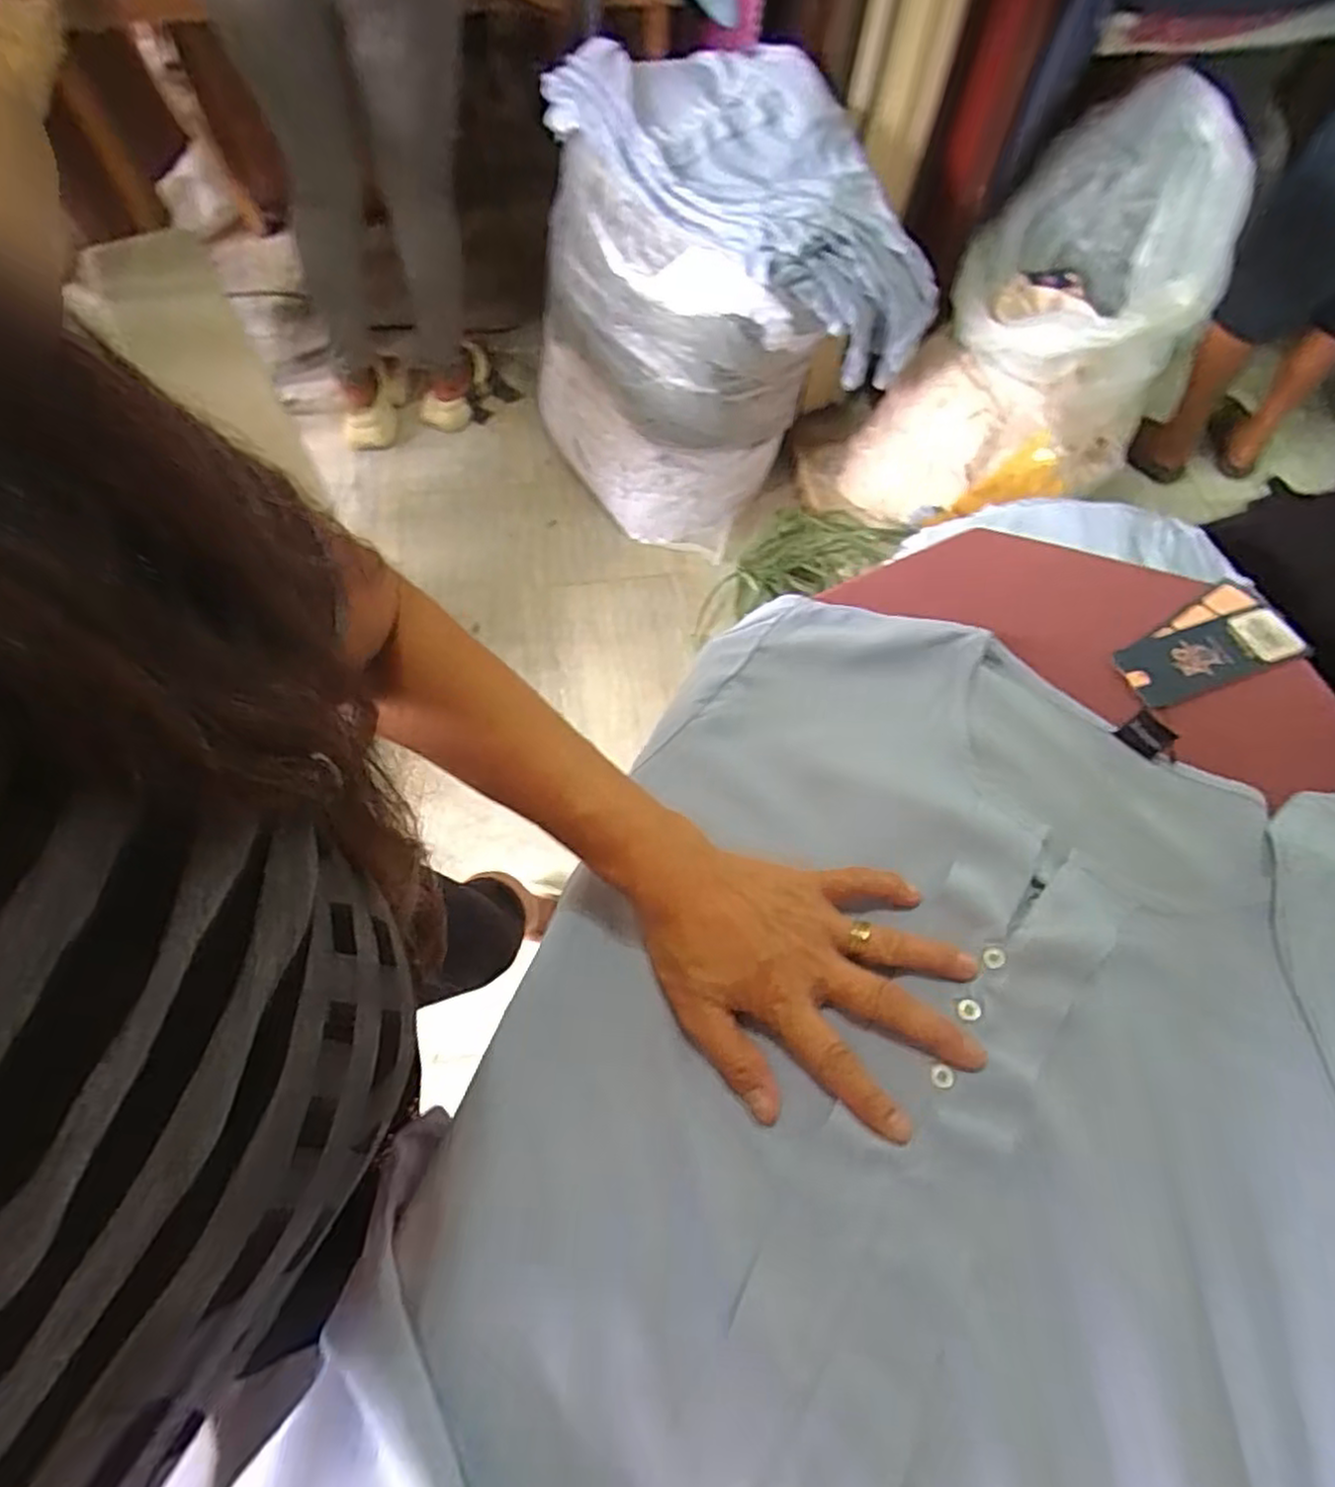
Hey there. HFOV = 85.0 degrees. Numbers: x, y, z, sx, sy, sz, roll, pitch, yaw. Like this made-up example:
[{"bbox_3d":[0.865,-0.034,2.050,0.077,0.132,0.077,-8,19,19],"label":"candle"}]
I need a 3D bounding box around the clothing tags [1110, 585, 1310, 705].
[{"bbox_3d":[0.343,-0.065,0.470,0.114,0.007,0.058,-19,60,-7],"label":"clothing tags"}]

